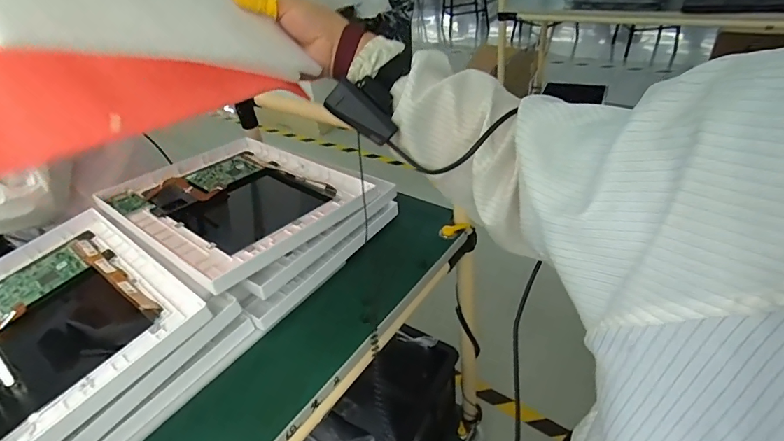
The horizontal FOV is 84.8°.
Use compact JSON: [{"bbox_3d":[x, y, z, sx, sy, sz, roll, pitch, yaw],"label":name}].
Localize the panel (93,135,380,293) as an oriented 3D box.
[{"bbox_3d":[-0.217,-0.033,0.599,0.308,0.026,0.258,21,47,34],"label":"panel"}]

